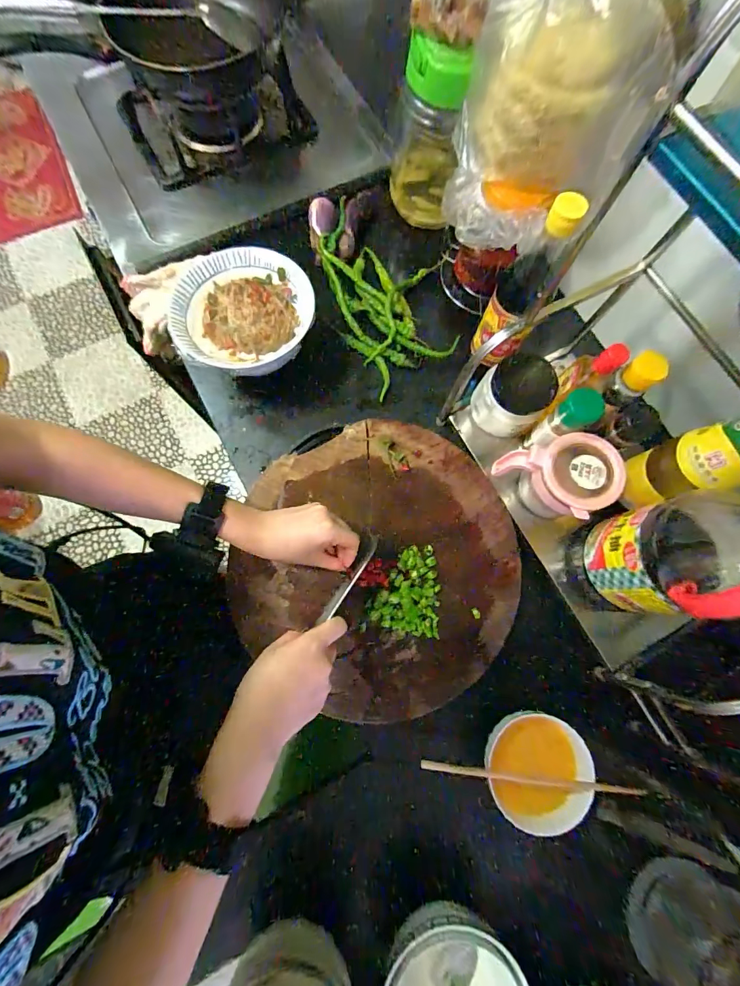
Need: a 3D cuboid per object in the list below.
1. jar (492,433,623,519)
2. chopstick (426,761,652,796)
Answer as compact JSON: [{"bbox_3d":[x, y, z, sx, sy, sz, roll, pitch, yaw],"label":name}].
[{"bbox_3d":[0.218,-0.010,0.463,0.115,0.091,0.088,-15,75,-5],"label":"jar"},{"bbox_3d":[0.170,0.304,0.411,0.231,0.012,0.012,7,75,1],"label":"chopstick"}]

